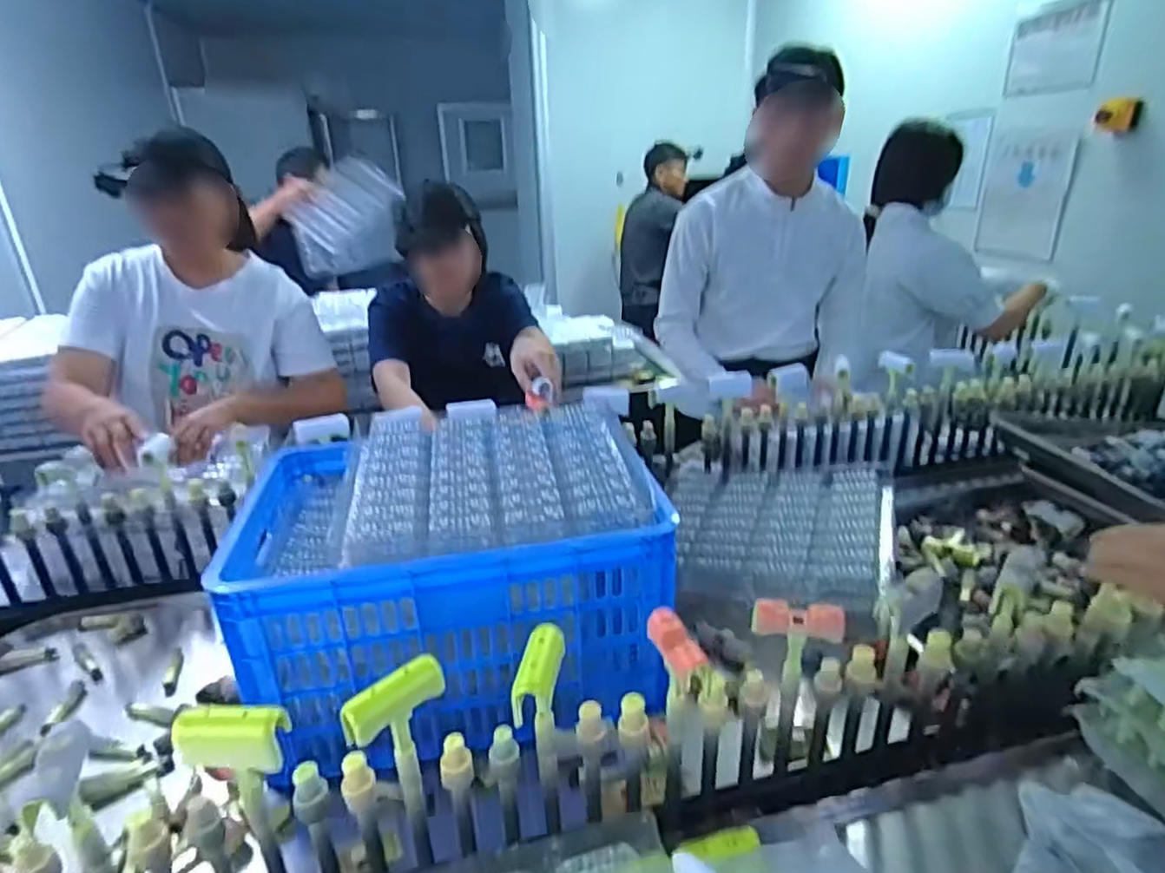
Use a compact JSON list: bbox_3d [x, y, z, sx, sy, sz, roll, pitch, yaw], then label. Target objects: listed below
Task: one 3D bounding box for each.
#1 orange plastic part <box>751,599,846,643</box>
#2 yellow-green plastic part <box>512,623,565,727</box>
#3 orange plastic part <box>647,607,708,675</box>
[{"bbox_3d":[0.190,0.161,0.577,0.076,0.032,0.019,4,25,12],"label":"orange plastic part"},{"bbox_3d":[-0.034,0.192,0.538,0.029,0.030,0.081,2,24,9],"label":"yellow-green plastic part"},{"bbox_3d":[0.078,0.173,0.551,0.027,0.018,0.075,-10,25,-18],"label":"orange plastic part"}]

